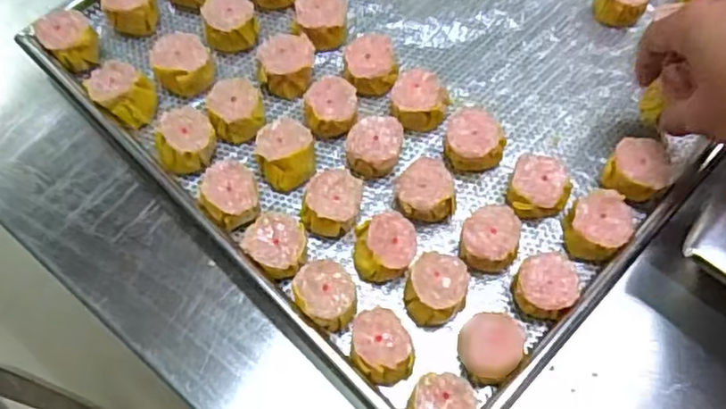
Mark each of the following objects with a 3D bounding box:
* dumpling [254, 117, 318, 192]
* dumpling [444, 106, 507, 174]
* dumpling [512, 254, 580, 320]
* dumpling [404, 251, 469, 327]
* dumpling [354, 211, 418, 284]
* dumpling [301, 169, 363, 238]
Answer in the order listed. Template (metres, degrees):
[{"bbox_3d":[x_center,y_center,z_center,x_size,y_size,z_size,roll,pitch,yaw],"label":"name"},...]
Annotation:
[{"bbox_3d":[-0.051,-0.033,0.430,0.037,0.027,0.043,-24,68,-11],"label":"dumpling"},{"bbox_3d":[0.074,-0.046,0.439,0.038,0.029,0.043,-5,66,-3],"label":"dumpling"},{"bbox_3d":[0.111,0.051,0.395,0.035,0.032,0.038,0,66,0],"label":"dumpling"},{"bbox_3d":[0.045,0.050,0.394,0.035,0.023,0.043,11,66,4],"label":"dumpling"},{"bbox_3d":[0.014,0.027,0.409,0.038,0.030,0.041,0,66,0],"label":"dumpling"},{"bbox_3d":[-0.019,0.001,0.420,0.034,0.030,0.042,14,66,6],"label":"dumpling"}]

